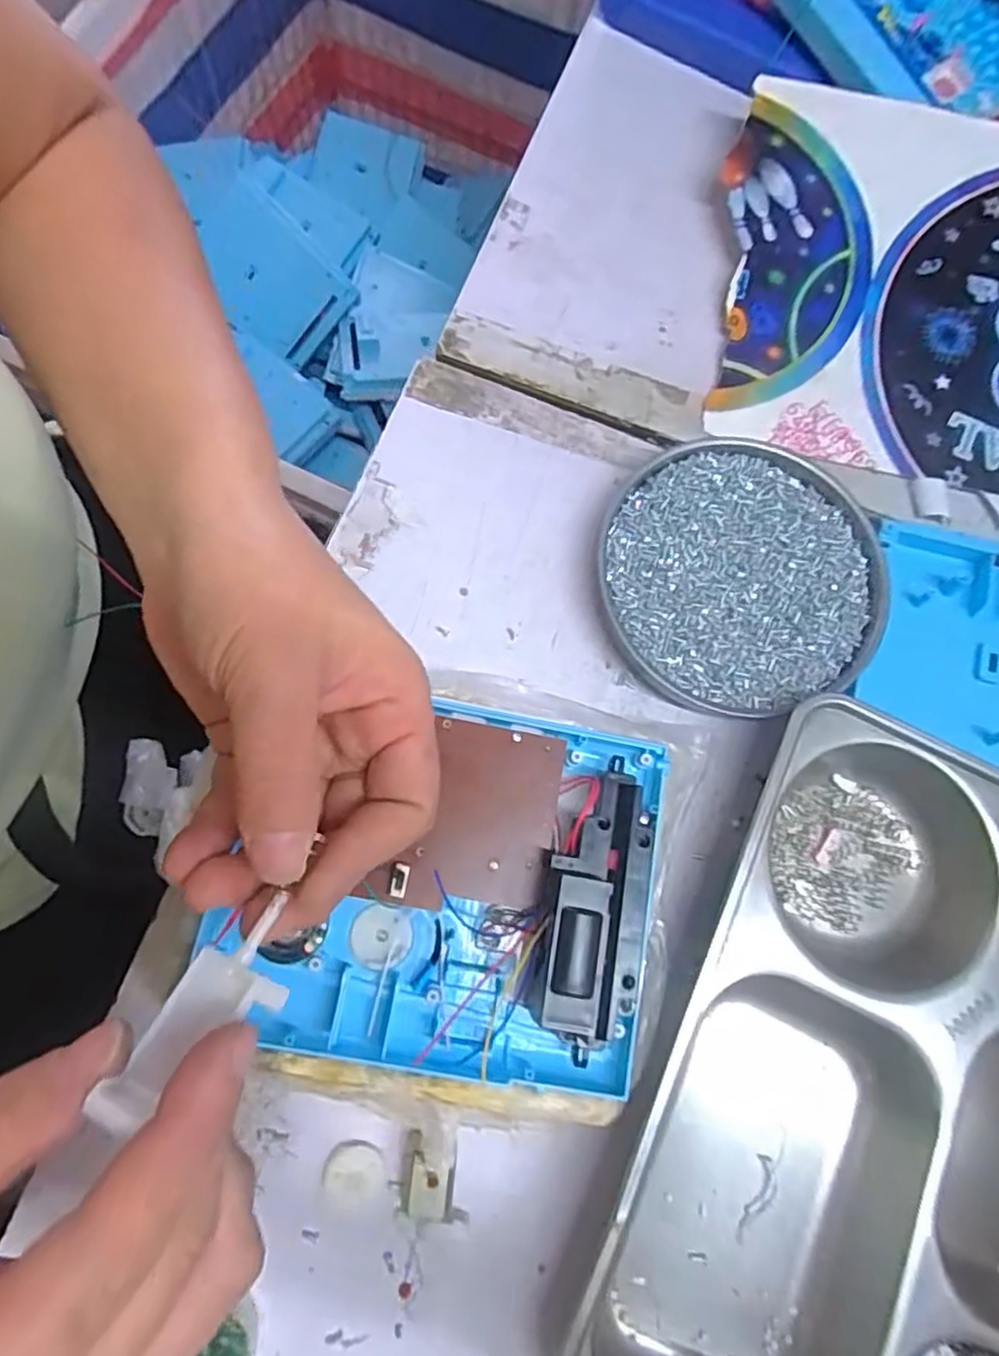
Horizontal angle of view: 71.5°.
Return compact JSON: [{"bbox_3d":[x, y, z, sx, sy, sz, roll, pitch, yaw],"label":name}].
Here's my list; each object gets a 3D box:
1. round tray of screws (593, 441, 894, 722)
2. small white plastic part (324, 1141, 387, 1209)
[{"bbox_3d":[0.118,-0.049,0.335,0.137,0.016,0.128,0,75,-1],"label":"round tray of screws"},{"bbox_3d":[-0.056,0.193,0.268,0.022,0.006,0.022,0,75,-1],"label":"small white plastic part"}]

